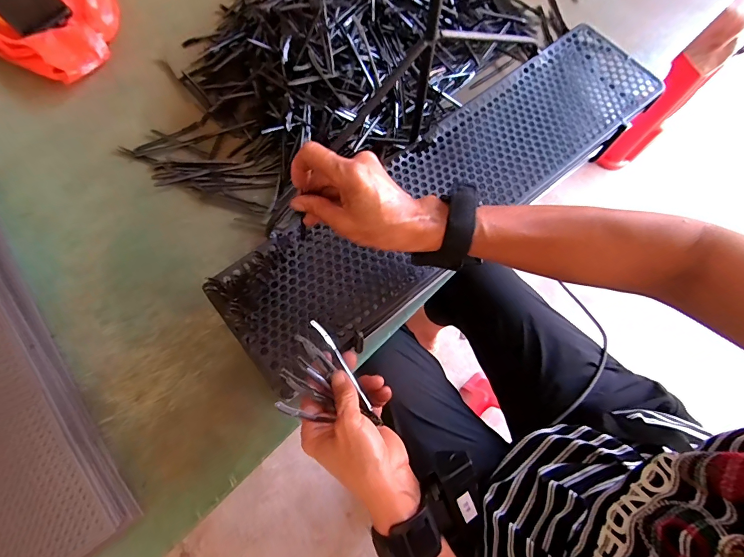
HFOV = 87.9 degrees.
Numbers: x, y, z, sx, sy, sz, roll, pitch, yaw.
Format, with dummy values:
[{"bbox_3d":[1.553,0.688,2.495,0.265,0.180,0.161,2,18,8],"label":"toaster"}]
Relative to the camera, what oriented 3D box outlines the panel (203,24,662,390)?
[{"bbox_3d":[0.095,-0.110,0.441,0.578,0.034,0.148,-37,78,-12],"label":"panel"}]

